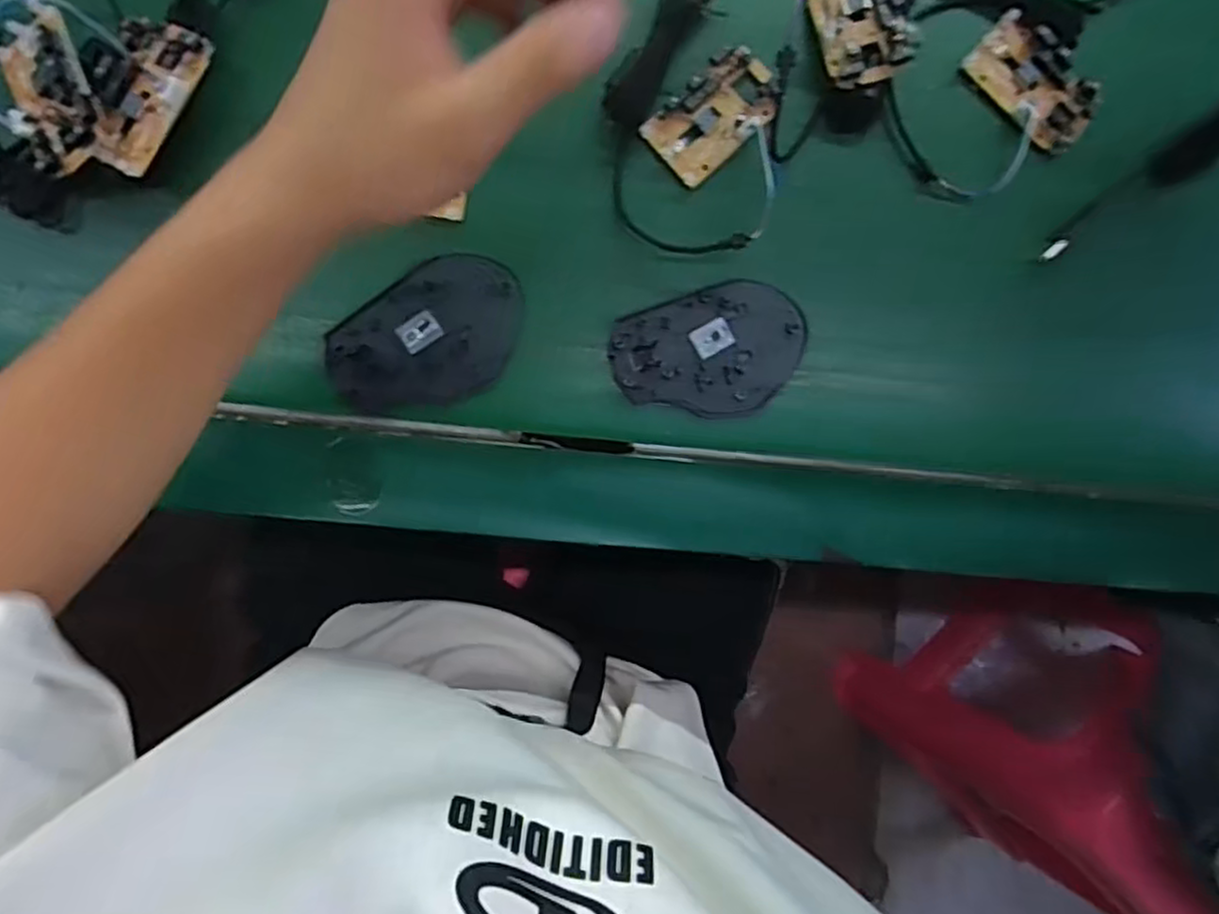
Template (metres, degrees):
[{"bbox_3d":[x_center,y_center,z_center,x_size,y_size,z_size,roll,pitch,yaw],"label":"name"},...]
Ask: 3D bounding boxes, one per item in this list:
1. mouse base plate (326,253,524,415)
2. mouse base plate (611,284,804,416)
[{"bbox_3d":[-0.098,-0.063,0.392,0.109,0.006,0.069,-37,93,-7],"label":"mouse base plate"},{"bbox_3d":[0.057,-0.058,0.406,0.107,0.006,0.072,-13,90,-8],"label":"mouse base plate"}]

